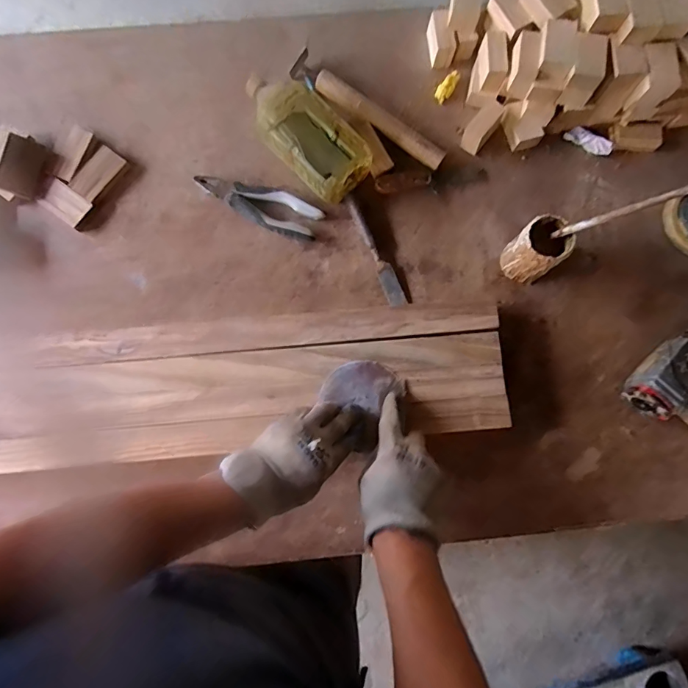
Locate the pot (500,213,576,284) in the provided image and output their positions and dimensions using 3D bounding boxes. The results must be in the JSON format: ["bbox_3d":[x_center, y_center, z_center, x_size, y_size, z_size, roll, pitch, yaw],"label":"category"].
[{"bbox_3d":[0.262,-0.127,0.584,0.065,0.093,0.063,0,83,-1],"label":"pot"}]

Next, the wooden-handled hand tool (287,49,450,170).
[{"bbox_3d":[0.036,-0.352,0.649,0.269,0.031,0.041,35,84,5],"label":"wooden-handled hand tool"}]

